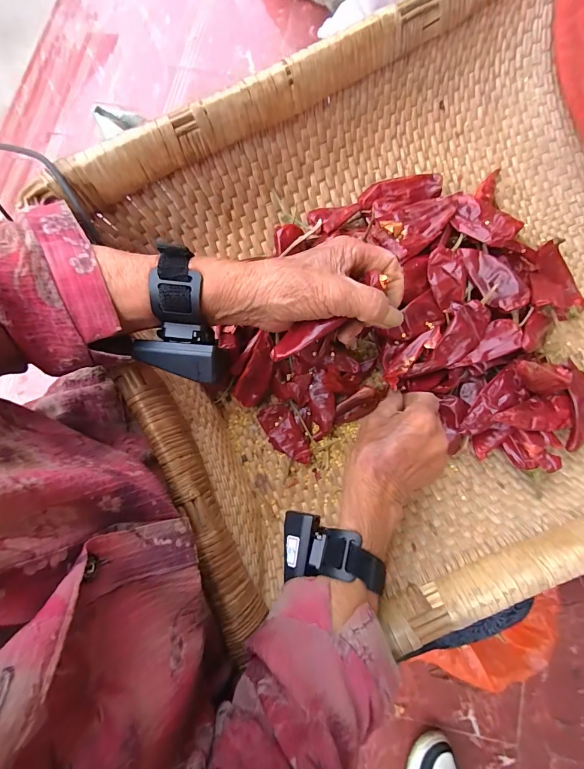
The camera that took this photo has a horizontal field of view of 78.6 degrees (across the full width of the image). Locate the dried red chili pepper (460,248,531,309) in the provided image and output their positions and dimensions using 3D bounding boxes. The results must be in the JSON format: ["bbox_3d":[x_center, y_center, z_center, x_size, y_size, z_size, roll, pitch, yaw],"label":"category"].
[{"bbox_3d":[0.197,-0.103,0.350,0.034,0.019,0.076,-29,67,-5],"label":"dried red chili pepper"}]

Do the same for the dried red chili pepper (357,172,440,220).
[{"bbox_3d":[0.113,-0.202,0.376,0.084,0.017,0.028,-15,79,-2],"label":"dried red chili pepper"}]

